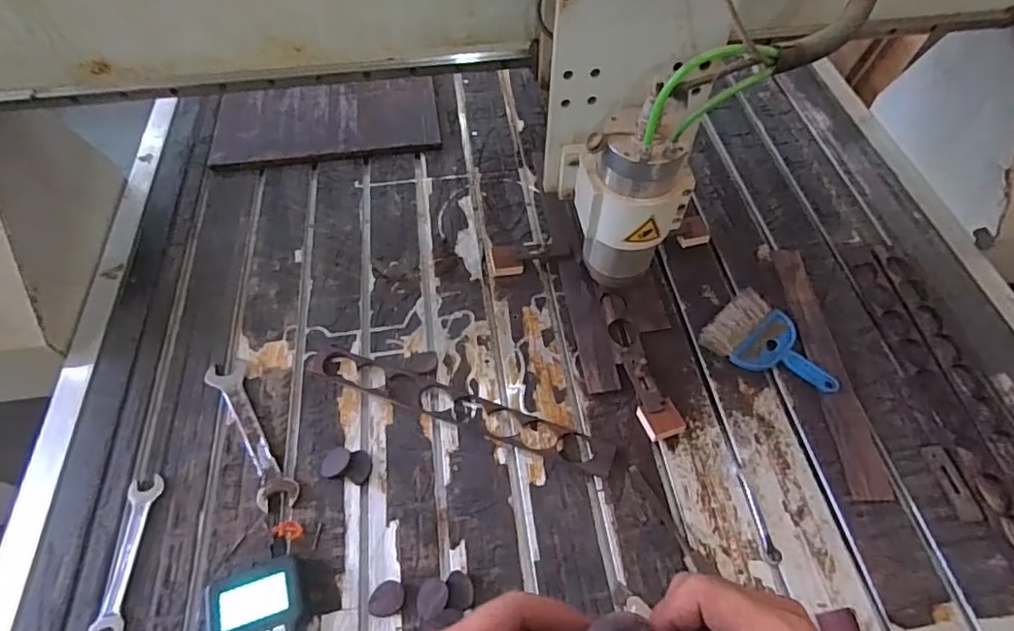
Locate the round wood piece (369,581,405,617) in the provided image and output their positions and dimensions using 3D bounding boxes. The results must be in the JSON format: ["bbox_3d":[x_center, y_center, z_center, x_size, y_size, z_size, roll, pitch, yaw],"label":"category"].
[{"bbox_3d":[-0.141,0.333,0.652,0.034,0.004,0.042,40,65,23],"label":"round wood piece"}]

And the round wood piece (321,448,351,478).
[{"bbox_3d":[-0.227,0.195,0.737,0.030,0.004,0.042,24,59,15],"label":"round wood piece"}]

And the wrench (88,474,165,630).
[{"bbox_3d":[-0.463,0.290,0.678,0.040,0.011,0.187,-4,56,-3],"label":"wrench"}]

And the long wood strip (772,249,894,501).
[{"bbox_3d":[0.473,0.064,0.827,0.053,0.011,0.413,-3,56,4],"label":"long wood strip"}]

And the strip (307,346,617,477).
[{"bbox_3d":[-0.076,0.127,0.788,0.459,0.009,0.051,18,58,11],"label":"strip"}]

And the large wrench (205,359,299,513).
[{"bbox_3d":[-0.356,0.159,0.770,0.050,0.007,0.251,-29,61,-18],"label":"large wrench"}]

